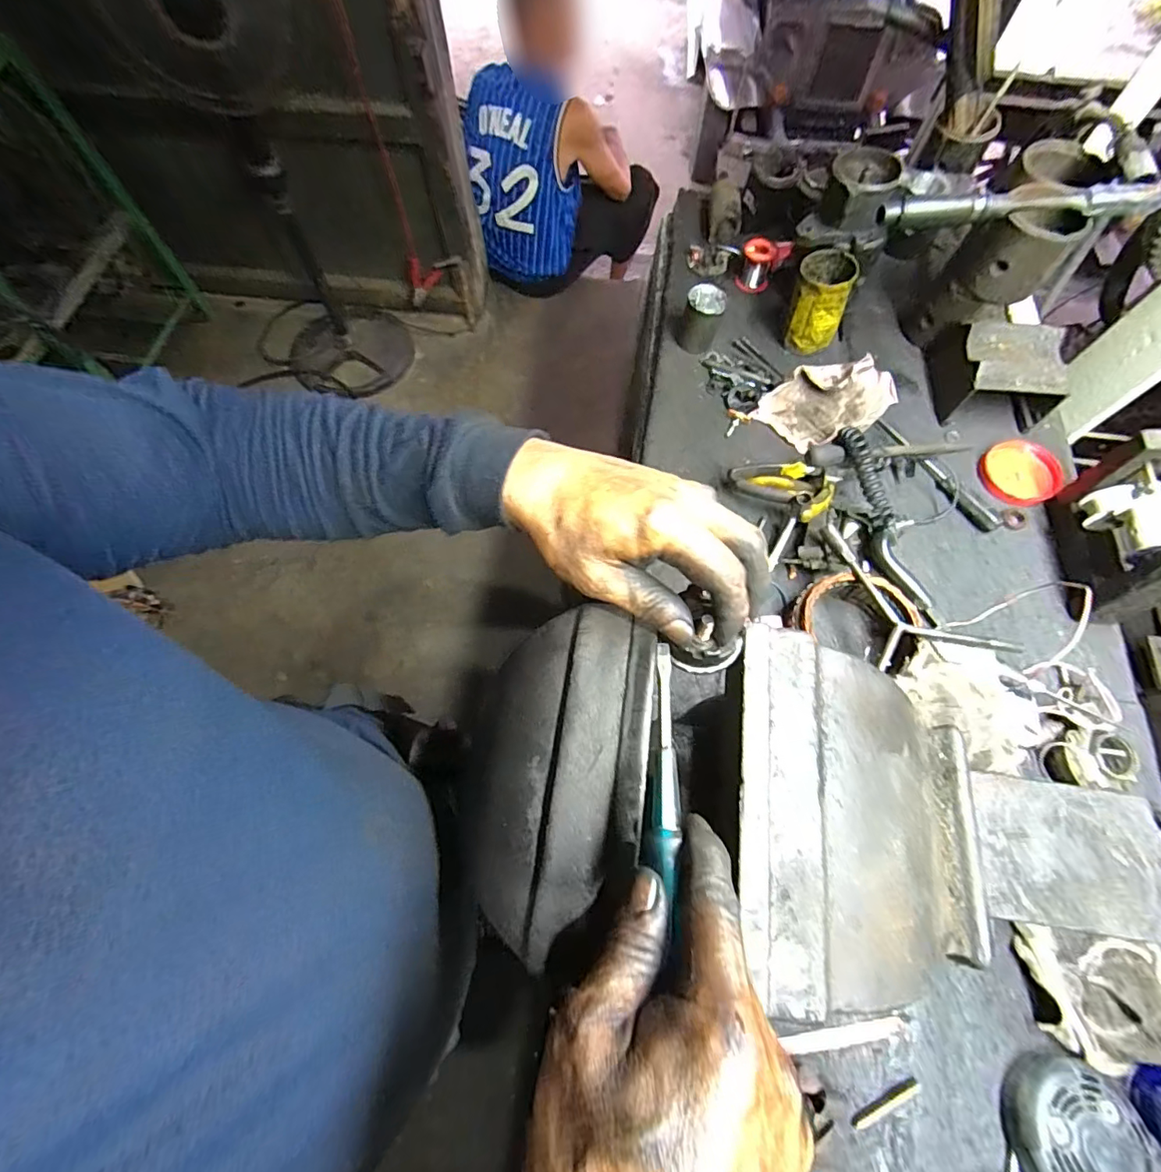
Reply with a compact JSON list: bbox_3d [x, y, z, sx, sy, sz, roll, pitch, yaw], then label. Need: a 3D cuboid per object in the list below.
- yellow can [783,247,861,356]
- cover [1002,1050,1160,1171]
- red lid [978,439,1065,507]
[{"bbox_3d":[0.338,-0.407,0.731,0.074,0.102,0.091,20,69,7],"label":"yellow can"},{"bbox_3d":[0.402,0.444,0.411,0.093,0.038,0.102,26,69,10],"label":"cover"},{"bbox_3d":[0.567,-0.145,0.661,0.084,0.019,0.088,-7,79,17],"label":"red lid"}]

